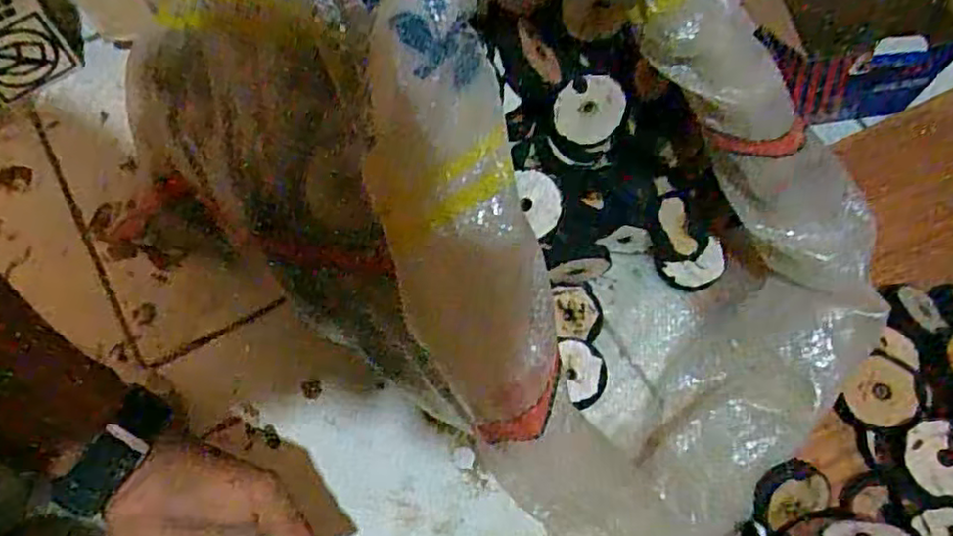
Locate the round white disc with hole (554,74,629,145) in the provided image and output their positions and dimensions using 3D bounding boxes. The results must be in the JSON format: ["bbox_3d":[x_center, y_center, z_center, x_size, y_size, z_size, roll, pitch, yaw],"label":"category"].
[{"bbox_3d":[0.075,-0.103,0.444,0.045,0.044,0.010,-20,40,16],"label":"round white disc with hole"}]

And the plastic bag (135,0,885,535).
[{"bbox_3d":[0.046,-0.044,0.407,0.421,0.255,0.271,38,69,13],"label":"plastic bag"}]

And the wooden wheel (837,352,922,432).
[{"bbox_3d":[0.269,0.084,0.447,0.042,0.005,0.049,38,95,25],"label":"wooden wheel"}]

